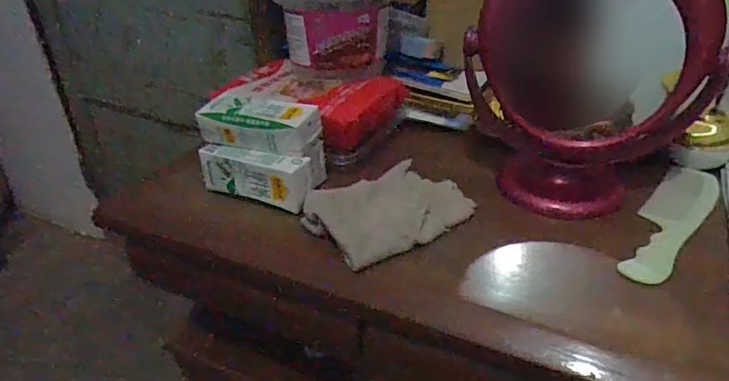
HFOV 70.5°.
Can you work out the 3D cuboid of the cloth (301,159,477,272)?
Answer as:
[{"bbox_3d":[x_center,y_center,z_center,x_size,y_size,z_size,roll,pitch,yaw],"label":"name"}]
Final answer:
[{"bbox_3d":[0.019,0.013,0.494,0.146,0.029,0.107,-22,36,-27],"label":"cloth"}]

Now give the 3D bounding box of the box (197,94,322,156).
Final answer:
[{"bbox_3d":[-0.109,-0.067,0.535,0.121,0.041,0.058,11,34,22],"label":"box"}]

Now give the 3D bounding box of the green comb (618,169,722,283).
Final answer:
[{"bbox_3d":[0.287,0.024,0.484,0.048,0.006,0.212,23,40,37],"label":"green comb"}]

